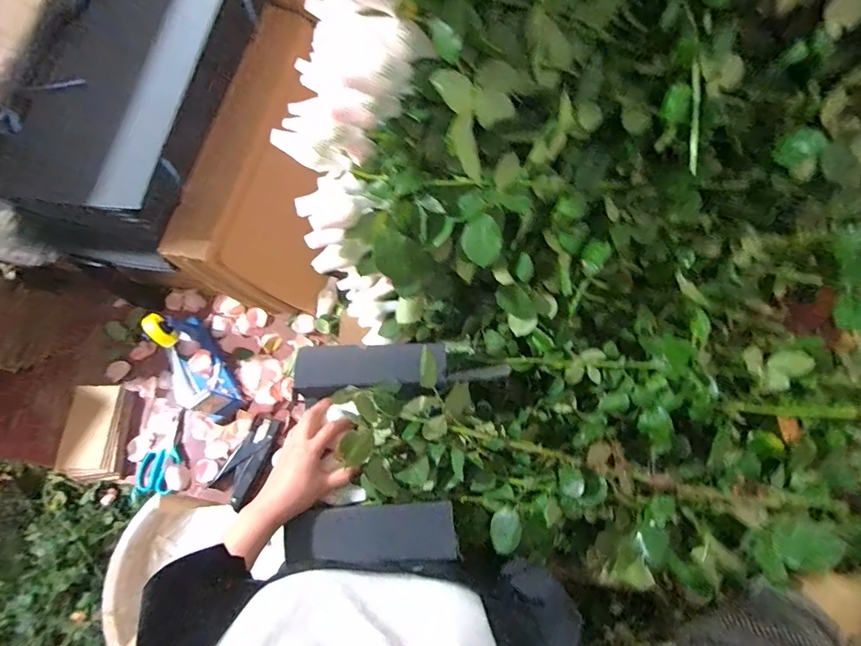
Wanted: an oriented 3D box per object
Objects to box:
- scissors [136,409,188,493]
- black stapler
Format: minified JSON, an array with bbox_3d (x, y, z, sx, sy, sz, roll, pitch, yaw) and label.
[{"bbox_3d":[-0.459,0.219,0.711,0.067,0.010,0.138,8,71,3],"label":"scissors"},{"bbox_3d":[-0.304,0.229,0.698,0.065,0.029,0.140,29,74,10],"label":"black stapler"}]

